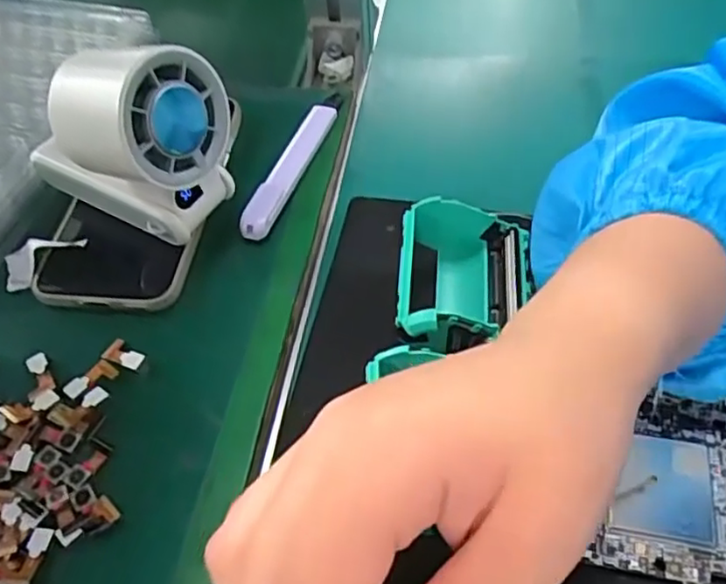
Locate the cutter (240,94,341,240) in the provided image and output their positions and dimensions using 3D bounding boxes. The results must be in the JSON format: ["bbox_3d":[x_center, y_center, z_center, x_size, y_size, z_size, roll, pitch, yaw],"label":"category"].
[{"bbox_3d":[-0.040,-0.080,0.379,0.017,0.010,0.130,12,51,15],"label":"cutter"}]

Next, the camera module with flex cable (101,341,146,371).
[{"bbox_3d":[-0.113,0.029,0.303,0.022,0.004,0.011,25,56,24],"label":"camera module with flex cable"}]

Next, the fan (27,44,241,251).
[{"bbox_3d":[-0.116,-0.069,0.314,0.097,0.100,0.060,18,55,13],"label":"fan"}]

